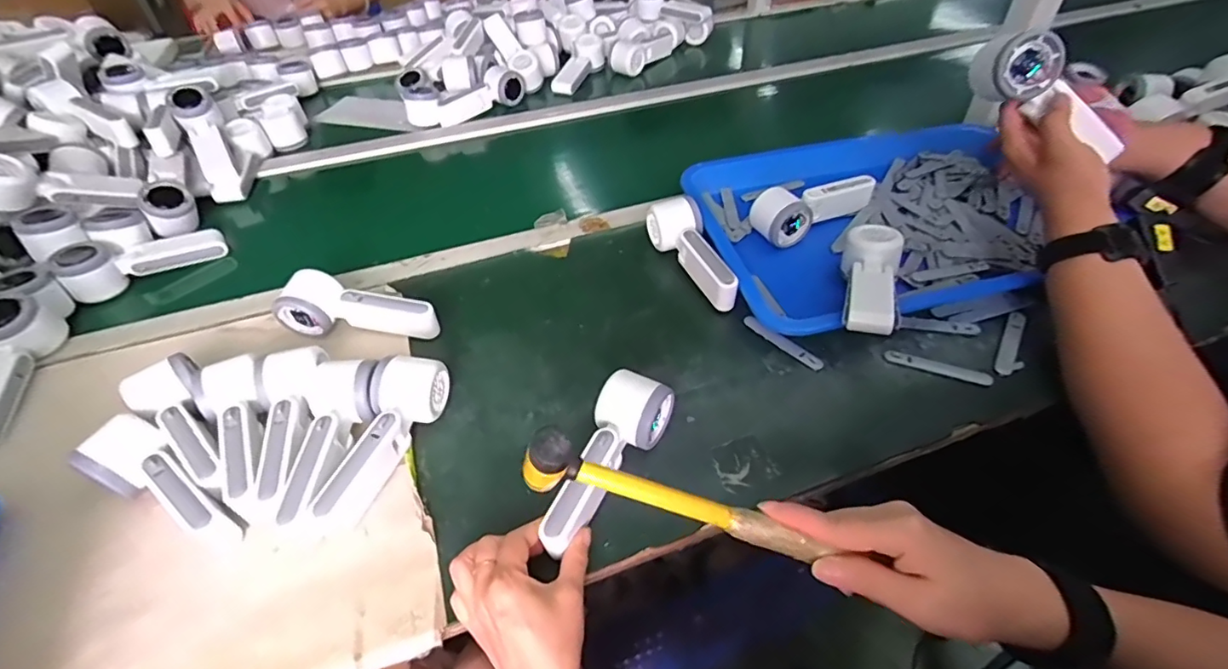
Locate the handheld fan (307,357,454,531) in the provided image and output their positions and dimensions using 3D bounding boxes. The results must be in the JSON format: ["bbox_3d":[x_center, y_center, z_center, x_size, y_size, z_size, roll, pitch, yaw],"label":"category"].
[{"bbox_3d":[-0.203,0.092,0.477,0.068,0.054,0.163,6,48,8],"label":"handheld fan"}]

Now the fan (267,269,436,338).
[{"bbox_3d":[-0.270,-0.027,0.590,0.162,0.054,0.048,4,48,6],"label":"fan"}]

